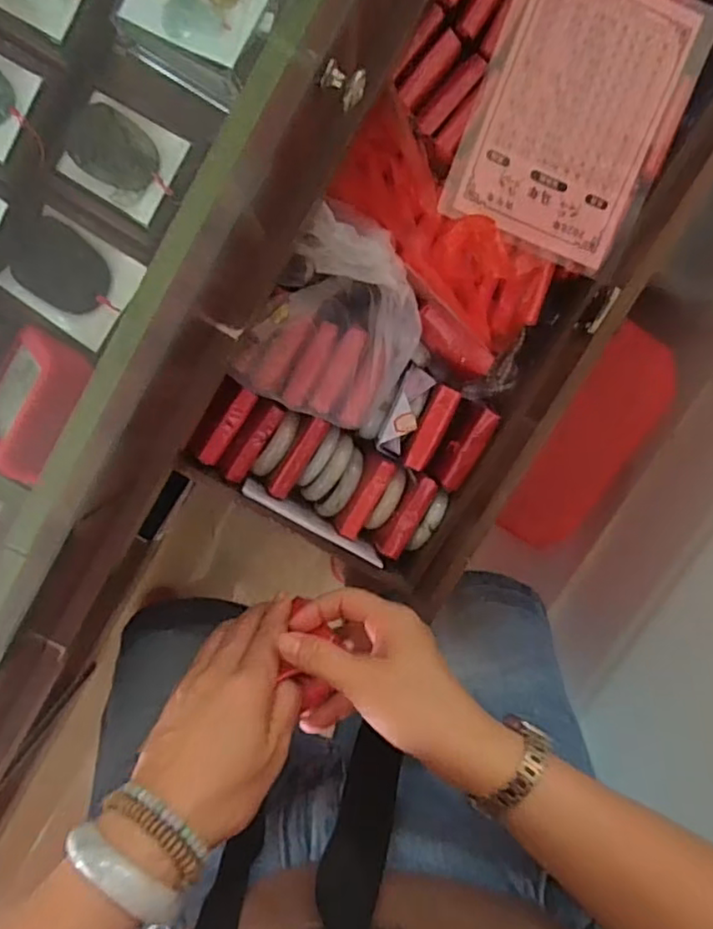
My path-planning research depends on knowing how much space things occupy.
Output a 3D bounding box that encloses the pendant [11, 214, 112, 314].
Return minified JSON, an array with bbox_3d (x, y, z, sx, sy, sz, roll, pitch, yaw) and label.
[{"bbox_3d":[-0.162,-0.107,0.340,0.055,0.008,0.041,34,96,-3],"label":"pendant"}]

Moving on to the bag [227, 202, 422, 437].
[{"bbox_3d":[-0.013,-0.108,0.494,0.127,0.083,0.155,27,99,-6],"label":"bag"}]

